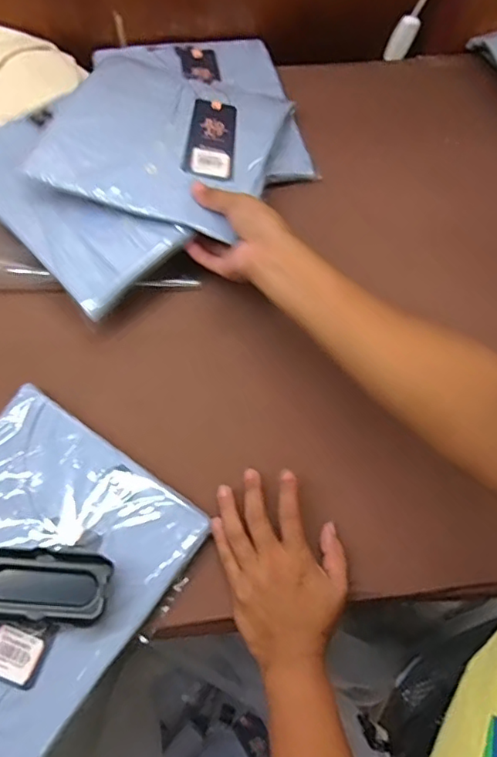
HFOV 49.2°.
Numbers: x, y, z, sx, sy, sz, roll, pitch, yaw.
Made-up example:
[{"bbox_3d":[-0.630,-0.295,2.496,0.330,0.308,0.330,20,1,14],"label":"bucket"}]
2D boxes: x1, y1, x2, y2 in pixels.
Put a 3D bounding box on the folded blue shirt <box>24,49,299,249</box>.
[{"bbox_3d":[-0.083,-0.251,0.550,0.215,0.019,0.222,17,58,0],"label":"folded blue shirt"}]

